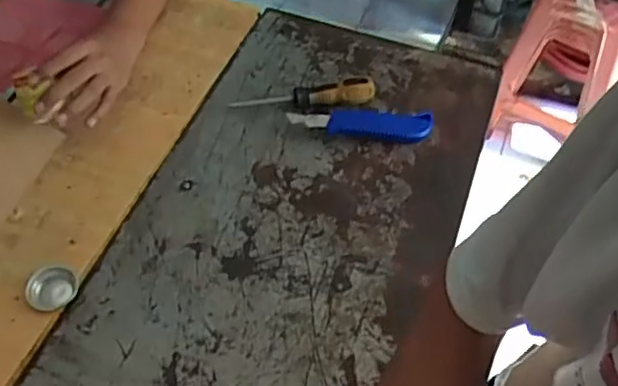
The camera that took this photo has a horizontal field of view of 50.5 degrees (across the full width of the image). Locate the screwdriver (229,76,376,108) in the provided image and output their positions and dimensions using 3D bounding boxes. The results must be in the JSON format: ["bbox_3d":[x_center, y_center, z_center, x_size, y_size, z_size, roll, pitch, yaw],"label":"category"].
[{"bbox_3d":[-0.005,-0.126,0.820,0.178,0.027,0.025,-5,54,-5],"label":"screwdriver"}]

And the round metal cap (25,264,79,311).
[{"bbox_3d":[-0.257,0.094,0.656,0.045,0.016,0.051,6,54,3],"label":"round metal cap"}]

